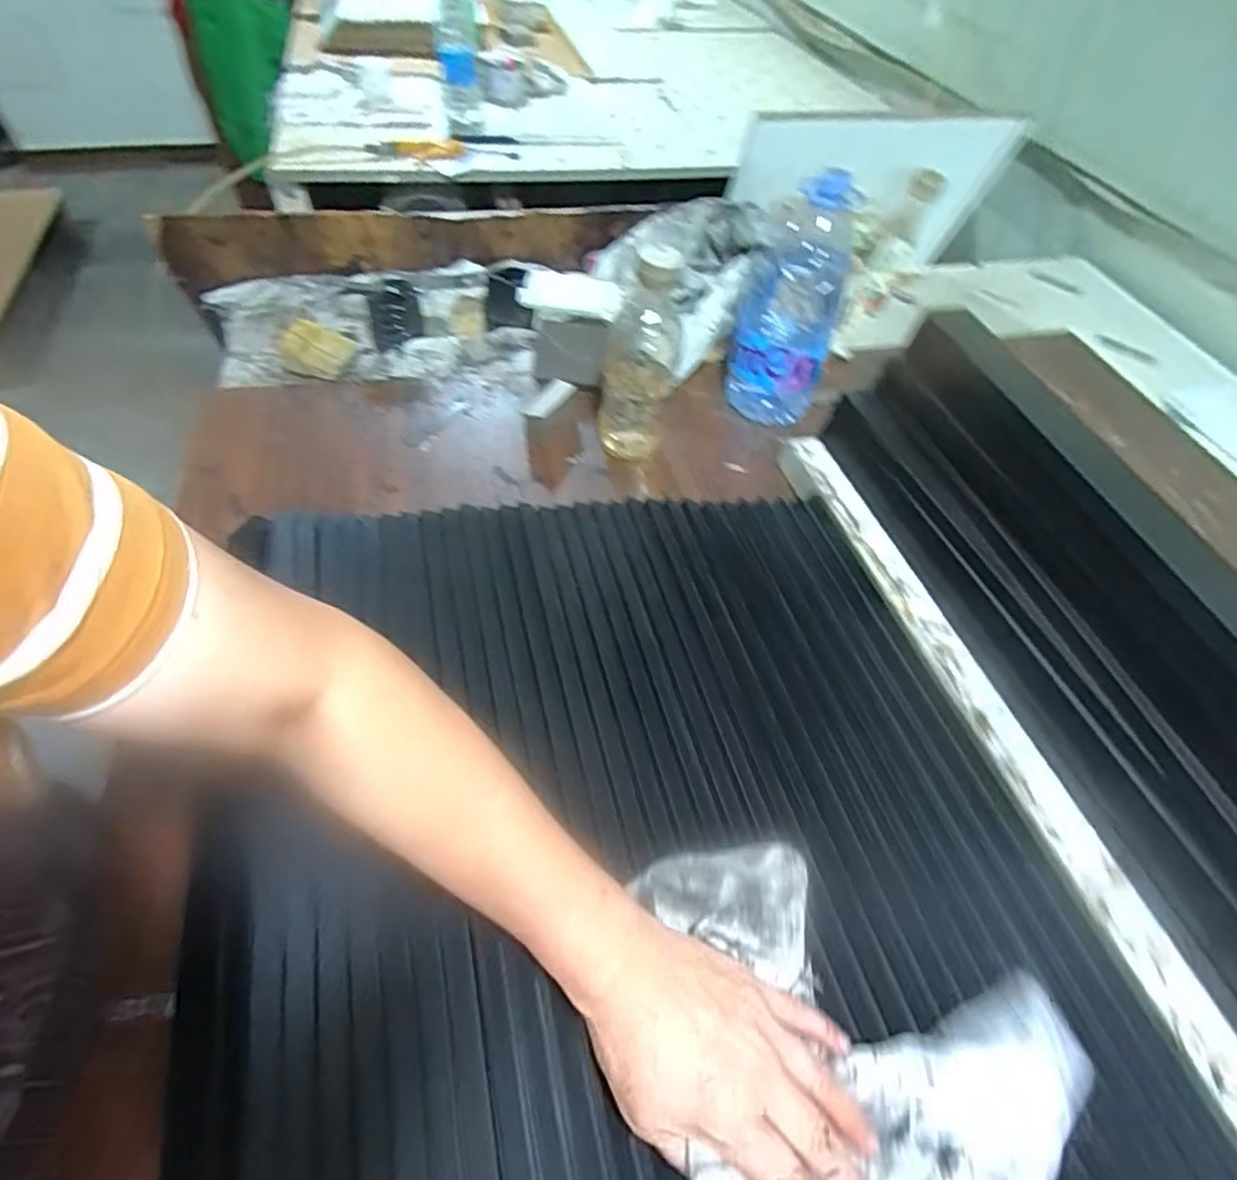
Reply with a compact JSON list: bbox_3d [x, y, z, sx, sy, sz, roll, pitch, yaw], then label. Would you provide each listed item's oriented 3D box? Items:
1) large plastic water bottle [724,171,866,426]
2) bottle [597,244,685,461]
[{"bbox_3d":[0.188,-0.315,0.676,0.104,0.239,0.118,18,54,9],"label":"large plastic water bottle"},{"bbox_3d":[0.021,-0.225,0.616,0.072,0.213,0.064,6,53,-1],"label":"bottle"}]

